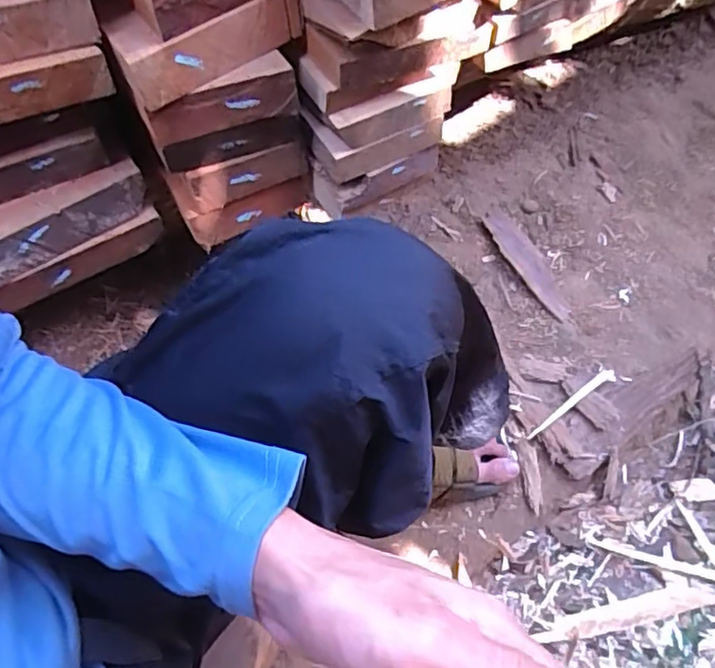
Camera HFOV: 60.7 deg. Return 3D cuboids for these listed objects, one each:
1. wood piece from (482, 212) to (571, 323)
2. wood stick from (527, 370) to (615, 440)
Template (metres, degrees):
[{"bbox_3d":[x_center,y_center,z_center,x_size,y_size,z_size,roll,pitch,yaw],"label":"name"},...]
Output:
[{"bbox_3d":[0.250,-0.103,0.889,0.054,0.009,0.188,-23,70,-26],"label":"wood piece"},{"bbox_3d":[0.272,0.091,0.779,0.144,0.011,0.015,-35,67,-13],"label":"wood stick"}]

